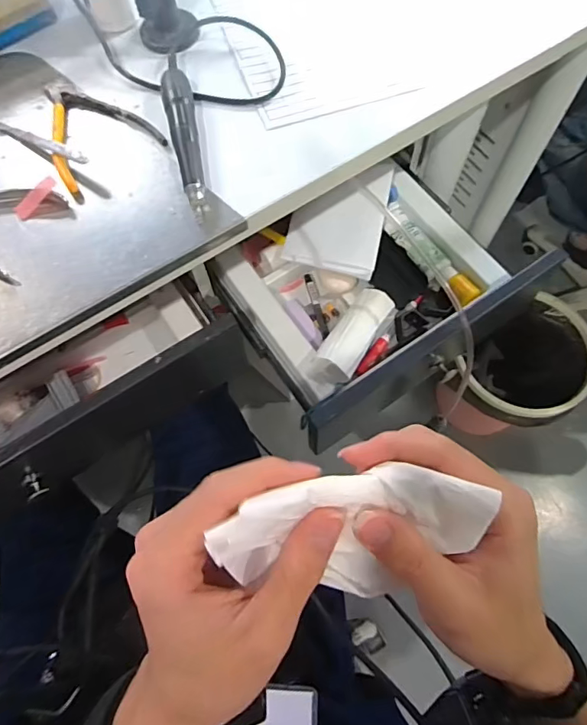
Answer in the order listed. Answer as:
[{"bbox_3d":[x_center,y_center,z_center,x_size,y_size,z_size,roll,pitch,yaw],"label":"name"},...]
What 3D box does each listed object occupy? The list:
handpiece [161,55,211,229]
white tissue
[{"bbox_3d":[-0.096,-0.207,0.431,0.026,0.023,0.184,-14,67,-4],"label":"handpiece"},{"bbox_3d":[0.027,0.076,0.207,0.114,0.060,0.048,-11,67,-3],"label":"white tissue"}]

